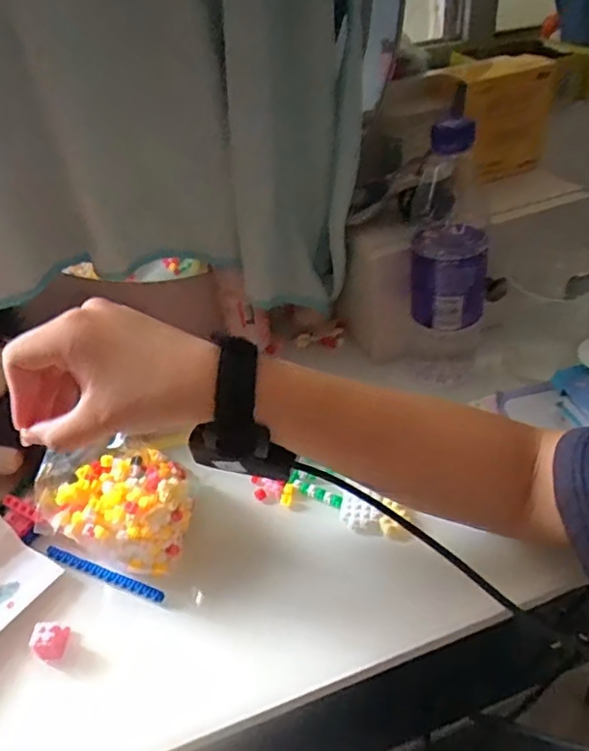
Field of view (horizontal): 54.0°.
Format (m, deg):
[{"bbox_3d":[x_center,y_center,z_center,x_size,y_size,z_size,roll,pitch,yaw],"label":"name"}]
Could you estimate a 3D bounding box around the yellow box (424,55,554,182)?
[{"bbox_3d":[0.196,-0.261,0.590,0.106,0.098,0.079,-17,39,-13],"label":"yellow box"}]

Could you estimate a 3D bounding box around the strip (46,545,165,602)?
[{"bbox_3d":[-0.136,0.141,0.412,0.101,0.008,0.009,10,41,21],"label":"strip"}]

